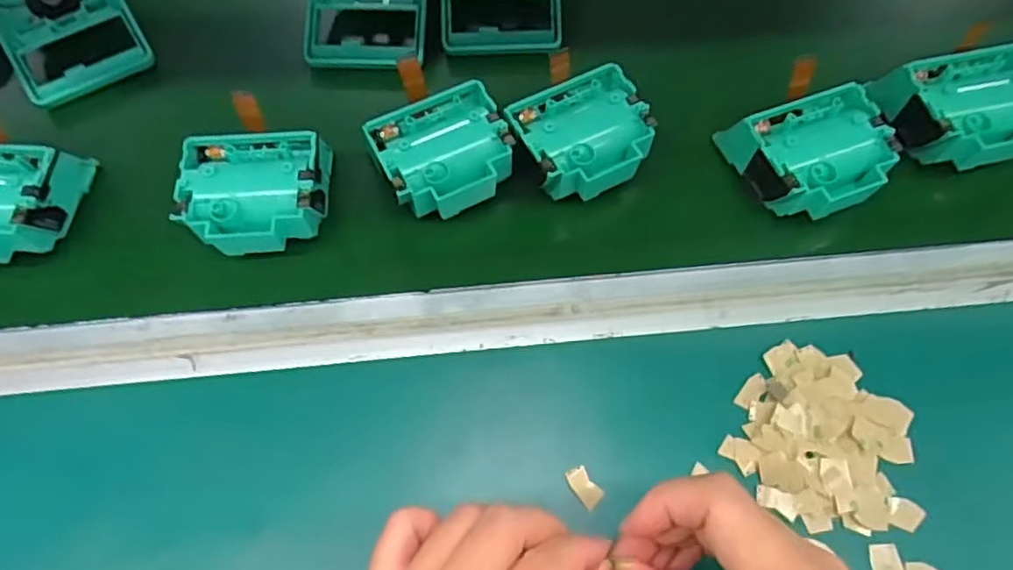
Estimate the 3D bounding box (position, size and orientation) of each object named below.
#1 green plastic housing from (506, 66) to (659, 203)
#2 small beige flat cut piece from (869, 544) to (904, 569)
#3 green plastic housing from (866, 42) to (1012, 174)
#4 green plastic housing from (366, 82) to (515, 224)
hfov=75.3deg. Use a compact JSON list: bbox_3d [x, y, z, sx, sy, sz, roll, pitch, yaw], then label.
[{"bbox_3d":[0.045,-0.083,0.384,0.074,0.035,0.068,-22,70,-10],"label":"green plastic housing"},{"bbox_3d":[0.179,0.131,0.307,0.013,0.004,0.018,-3,68,-2],"label":"small beige flat cut piece"},{"bbox_3d":[0.263,-0.101,0.380,0.078,0.033,0.065,-7,68,-4],"label":"green plastic housing"},{"bbox_3d":[-0.036,-0.072,0.382,0.073,0.037,0.065,-24,71,-10],"label":"green plastic housing"}]

